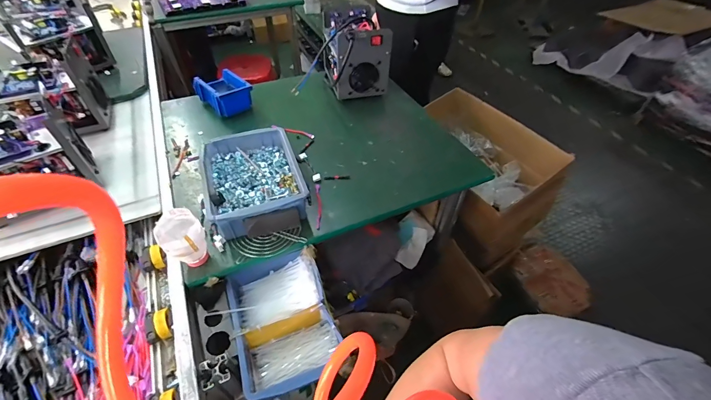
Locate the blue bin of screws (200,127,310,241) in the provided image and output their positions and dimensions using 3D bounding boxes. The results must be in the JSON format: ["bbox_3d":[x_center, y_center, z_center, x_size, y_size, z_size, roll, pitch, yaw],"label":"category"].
[{"bbox_3d":[-0.215,-0.045,0.698,0.182,0.085,0.244,-16,49,-15],"label":"blue bin of screws"}]

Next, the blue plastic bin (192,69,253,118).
[{"bbox_3d":[-0.375,-0.304,0.935,0.105,0.079,0.159,-35,57,-29],"label":"blue plastic bin"}]

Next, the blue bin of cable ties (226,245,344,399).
[{"bbox_3d":[-0.131,0.218,0.609,0.170,0.075,0.240,-15,49,-14],"label":"blue bin of cable ties"}]

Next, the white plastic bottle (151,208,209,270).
[{"bbox_3d":[-0.292,0.075,0.570,0.072,0.112,0.064,36,56,28],"label":"white plastic bottle"}]

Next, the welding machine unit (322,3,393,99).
[{"bbox_3d":[-0.007,-0.431,0.985,0.146,0.198,0.225,-12,48,-12],"label":"welding machine unit"}]

